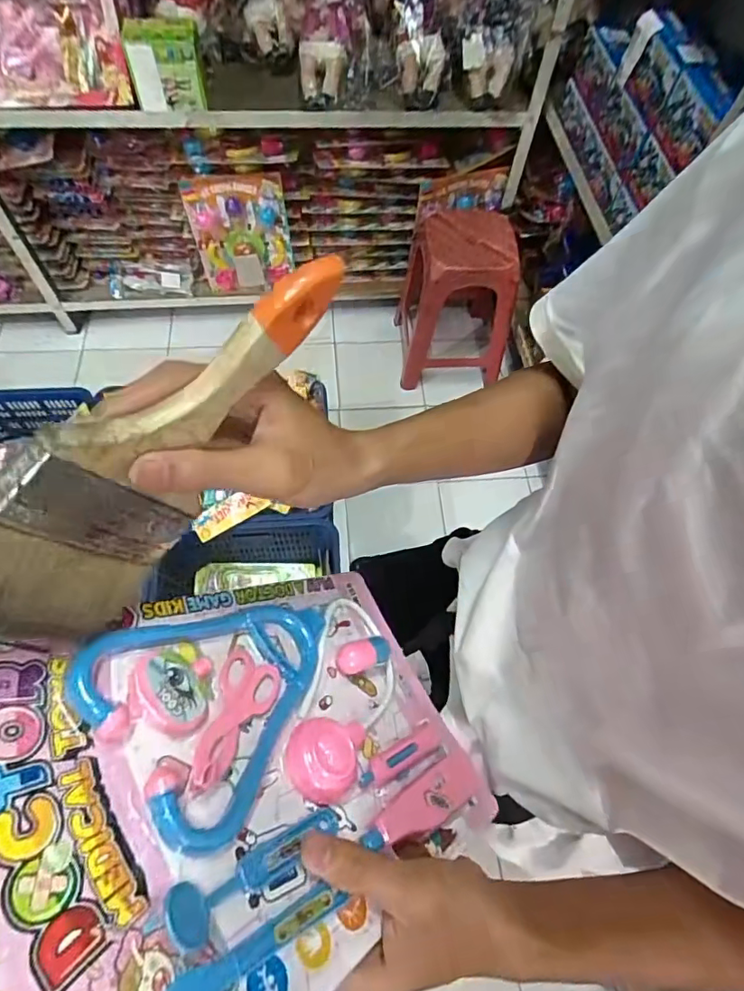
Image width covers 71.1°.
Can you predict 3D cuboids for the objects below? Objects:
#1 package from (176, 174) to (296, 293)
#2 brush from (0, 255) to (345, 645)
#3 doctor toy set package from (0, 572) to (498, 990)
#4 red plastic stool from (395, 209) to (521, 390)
[{"bbox_3d":[-0.407,-0.801,1.642,0.300,0.372,0.052,-2,64,-4],"label":"package"},{"bbox_3d":[-0.090,-0.022,0.235,0.024,0.106,0.209,40,82,15],"label":"brush"},{"bbox_3d":[-0.049,0.140,0.295,0.273,0.021,0.200,2,49,-52],"label":"doctor toy set package"},{"bbox_3d":[0.257,-0.640,1.683,0.333,0.454,0.346,-3,64,-4],"label":"red plastic stool"}]

